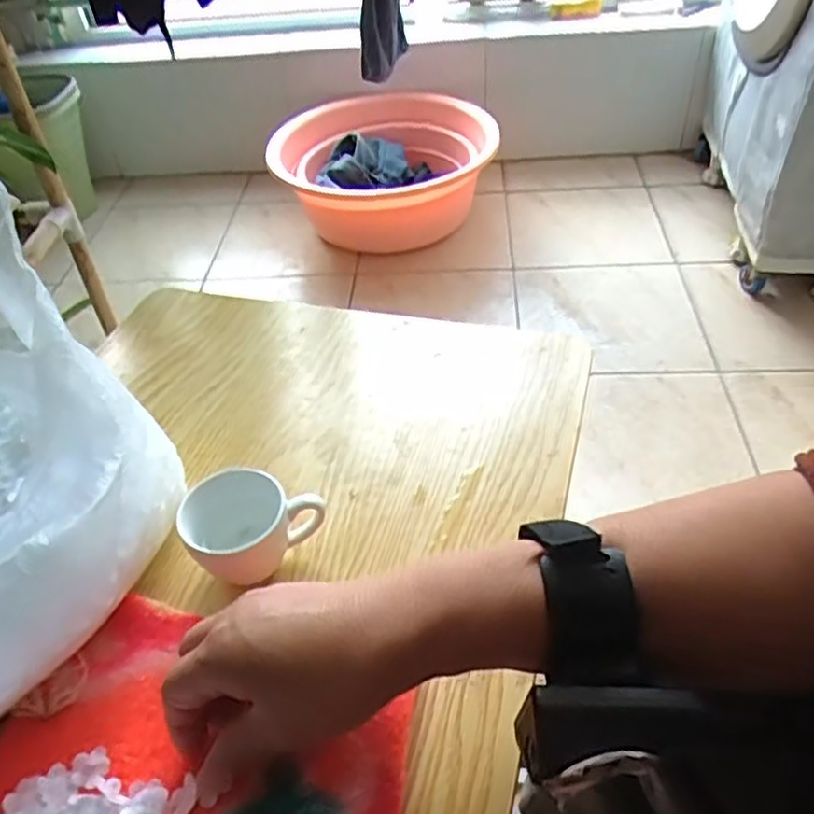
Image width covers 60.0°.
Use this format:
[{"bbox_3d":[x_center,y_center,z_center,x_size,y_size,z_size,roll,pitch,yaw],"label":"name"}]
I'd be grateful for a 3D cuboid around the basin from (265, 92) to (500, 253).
[{"bbox_3d":[-0.034,-0.460,1.427,0.399,0.208,0.418,-3,44,3],"label":"basin"}]

